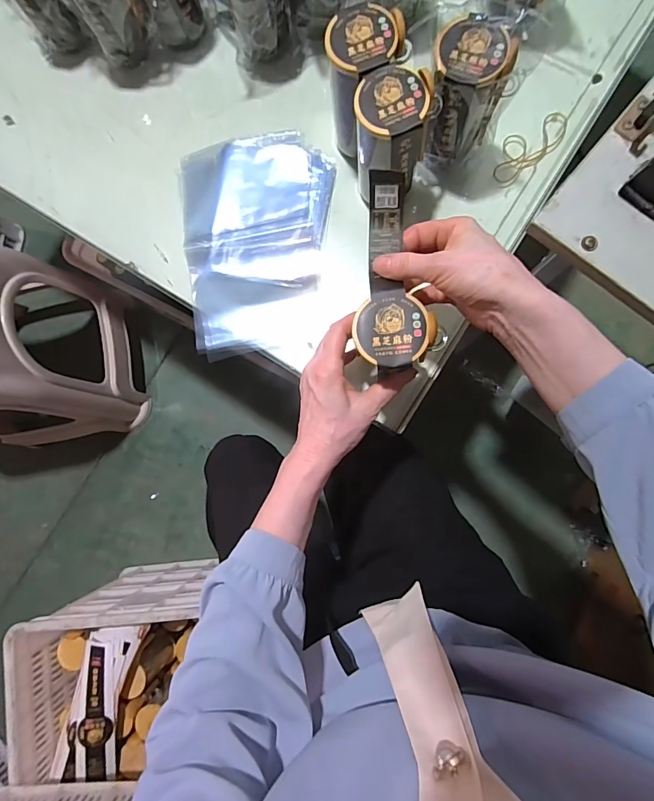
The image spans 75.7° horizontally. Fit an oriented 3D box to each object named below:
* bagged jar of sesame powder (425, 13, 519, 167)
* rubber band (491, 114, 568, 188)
[{"bbox_3d":[0.138,-0.307,0.438,0.074,0.129,0.065,13,86,3],"label":"bagged jar of sesame powder"},{"bbox_3d":[0.237,-0.301,0.498,0.108,0.007,0.045,-38,85,-1],"label":"rubber band"}]

